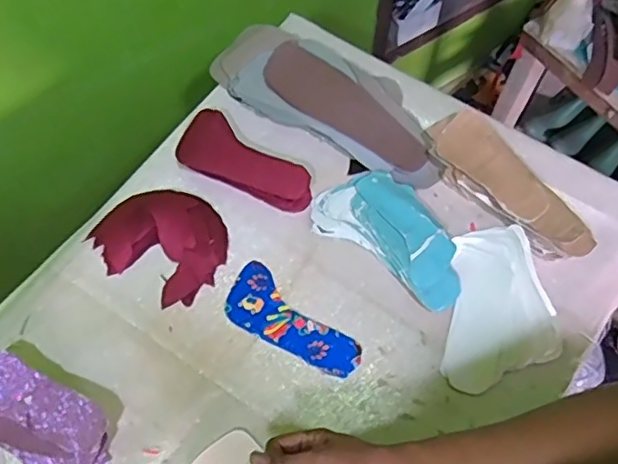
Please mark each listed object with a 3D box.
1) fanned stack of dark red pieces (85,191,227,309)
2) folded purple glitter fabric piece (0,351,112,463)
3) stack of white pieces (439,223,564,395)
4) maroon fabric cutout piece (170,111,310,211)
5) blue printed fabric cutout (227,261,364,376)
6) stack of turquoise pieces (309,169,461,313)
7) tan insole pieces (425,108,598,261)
[{"bbox_3d":[-0.183,0.015,0.780,0.155,0.032,0.158,-27,66,-12],"label":"fanned stack of dark red pieces"},{"bbox_3d":[-0.305,0.202,0.669,0.186,0.056,0.095,27,67,14],"label":"folded purple glitter fabric piece"},{"bbox_3d":[0.234,0.093,0.741,0.127,0.026,0.199,9,64,5],"label":"stack of white pieces"},{"bbox_3d":[-0.089,-0.085,0.818,0.194,0.041,0.082,35,69,17],"label":"maroon fabric cutout piece"},{"bbox_3d":[-0.024,0.114,0.740,0.178,0.004,0.073,39,72,16],"label":"blue printed fabric cutout"},{"bbox_3d":[0.110,-0.003,0.779,0.208,0.037,0.109,35,69,17],"label":"stack of turquoise pieces"},{"bbox_3d":[0.249,-0.058,0.783,0.082,0.042,0.247,-33,67,-15],"label":"tan insole pieces"}]

